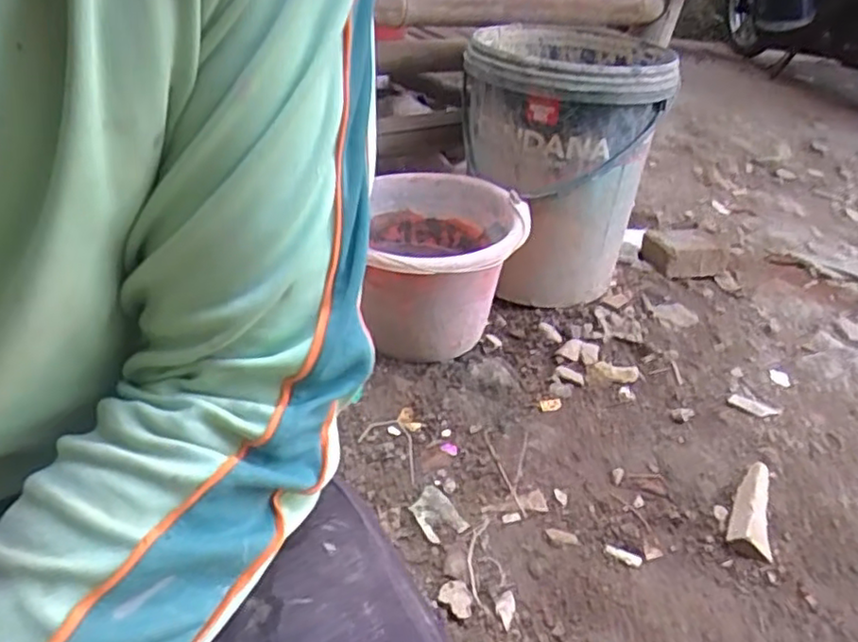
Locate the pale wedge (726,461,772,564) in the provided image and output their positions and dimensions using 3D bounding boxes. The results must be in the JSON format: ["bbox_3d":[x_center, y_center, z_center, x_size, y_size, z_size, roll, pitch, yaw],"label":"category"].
[{"bbox_3d":[0.368,0.213,0.766,0.044,0.019,0.137,20,37,19],"label":"pale wedge"}]

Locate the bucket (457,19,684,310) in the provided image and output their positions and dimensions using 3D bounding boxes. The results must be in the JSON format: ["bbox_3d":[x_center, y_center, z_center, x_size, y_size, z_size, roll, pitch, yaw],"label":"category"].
[{"bbox_3d":[0.201,-0.245,1.107,0.272,0.386,0.322,14,34,10],"label":"bucket"}]

